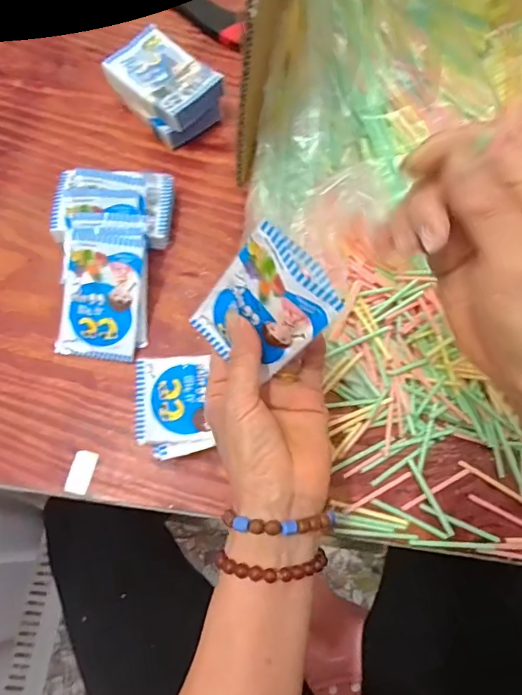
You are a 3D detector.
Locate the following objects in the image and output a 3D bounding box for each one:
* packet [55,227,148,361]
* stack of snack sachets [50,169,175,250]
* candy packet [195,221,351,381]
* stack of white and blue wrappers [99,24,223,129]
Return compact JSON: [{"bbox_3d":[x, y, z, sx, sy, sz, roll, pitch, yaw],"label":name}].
[{"bbox_3d":[-0.136,-0.045,0.414,0.067,0.014,0.108,8,96,2],"label":"packet"},{"bbox_3d":[-0.136,-0.132,0.447,0.107,0.048,0.072,-3,68,-3],"label":"stack of snack sachets"},{"bbox_3d":[0.000,-0.021,0.292,0.064,0.102,0.013,50,50,2],"label":"candy packet"},{"bbox_3d":[-0.094,-0.263,0.499,0.114,0.050,0.072,39,72,13],"label":"stack of white and blue wrappers"}]

